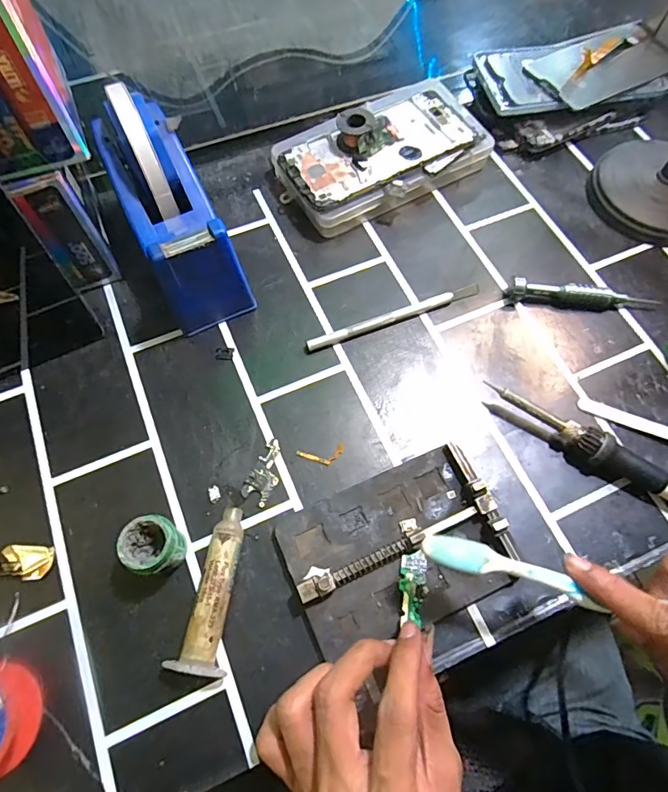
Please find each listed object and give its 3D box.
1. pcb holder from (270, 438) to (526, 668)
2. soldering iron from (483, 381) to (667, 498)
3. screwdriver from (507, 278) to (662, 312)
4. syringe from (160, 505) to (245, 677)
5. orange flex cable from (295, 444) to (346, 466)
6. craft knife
[{"bbox_3d":[0.038,0.089,0.279,0.125,0.022,0.087,-22,68,-10],"label":"pcb holder"},{"bbox_3d":[0.196,0.052,0.298,0.215,0.020,0.019,33,70,14],"label":"soldering iron"},{"bbox_3d":[0.189,-0.074,0.357,0.111,0.016,0.013,6,66,2],"label":"screwdriver"},{"bbox_3d":[-0.067,0.108,0.269,0.024,0.024,0.087,6,66,3],"label":"syringe"},{"bbox_3d":[-0.008,0.039,0.311,0.031,0.004,0.013,-9,66,-4],"label":"orange flex cable"},{"bbox_3d":[0.046,-0.059,0.354,0.138,0.009,0.009,-21,68,-9],"label":"craft knife"}]

